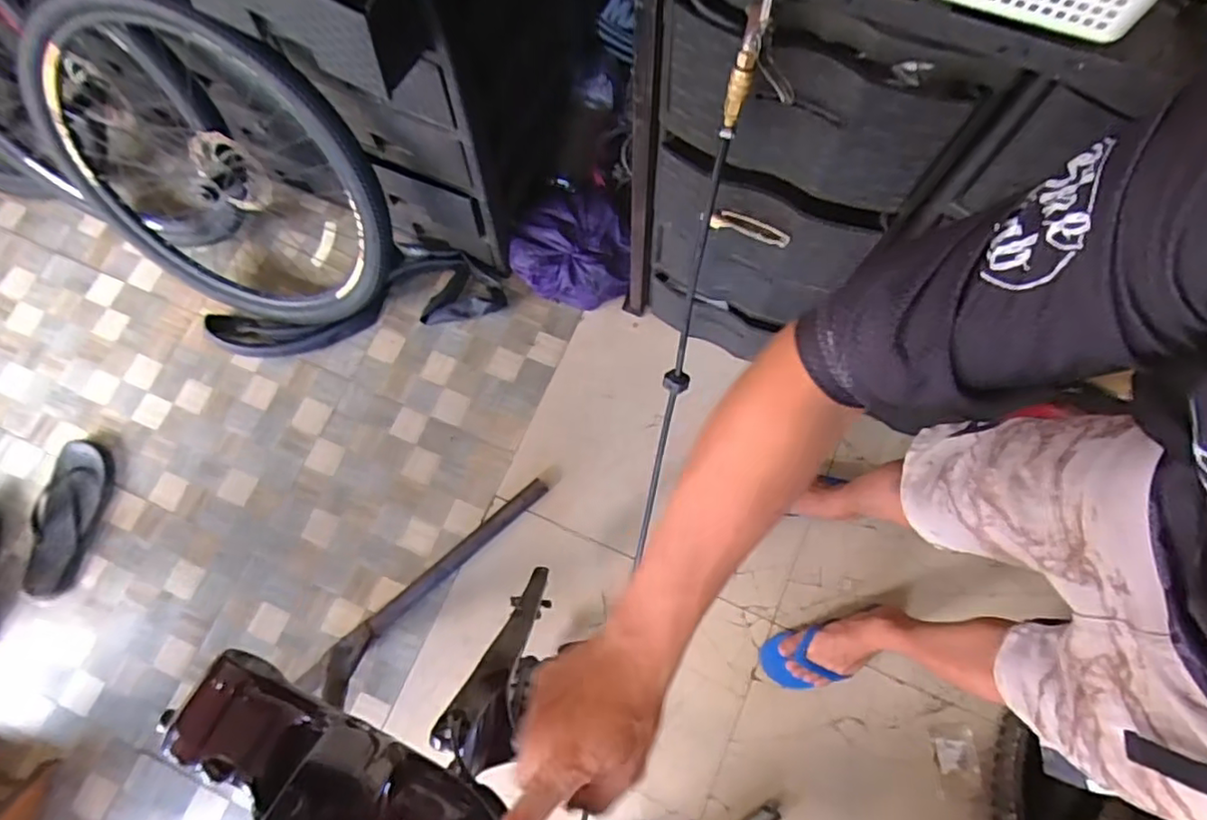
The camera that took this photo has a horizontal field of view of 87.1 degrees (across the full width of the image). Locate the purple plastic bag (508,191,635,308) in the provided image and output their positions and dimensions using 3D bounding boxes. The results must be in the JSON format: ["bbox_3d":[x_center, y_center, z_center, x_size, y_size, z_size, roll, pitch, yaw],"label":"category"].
[{"bbox_3d":[-0.065,-0.348,1.357,0.243,0.148,0.238,3,75,3],"label":"purple plastic bag"}]

